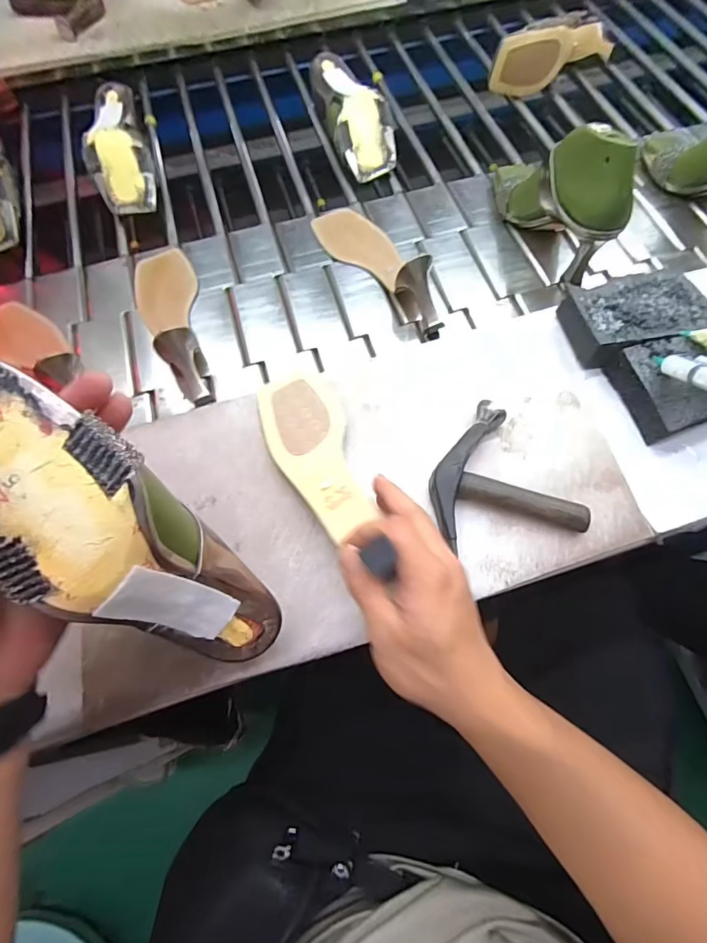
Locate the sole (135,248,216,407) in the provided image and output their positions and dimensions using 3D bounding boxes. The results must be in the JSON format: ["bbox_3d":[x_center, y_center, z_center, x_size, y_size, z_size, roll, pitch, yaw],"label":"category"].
[{"bbox_3d":[-0.207,-0.182,0.517,0.074,0.058,0.243,-25,68,-8],"label":"sole"}]

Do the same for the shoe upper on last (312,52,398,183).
[{"bbox_3d":[0.002,-0.516,0.656,0.083,0.069,0.214,-15,67,-4],"label":"shoe upper on last"}]

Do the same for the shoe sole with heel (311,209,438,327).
[{"bbox_3d":[0.036,-0.269,0.549,0.067,0.063,0.224,-38,71,-13],"label":"shoe sole with heel"}]

